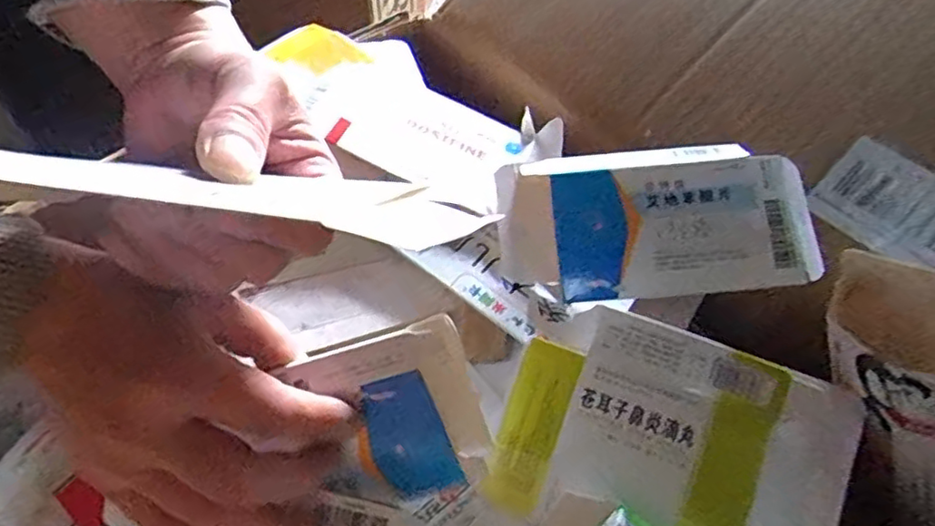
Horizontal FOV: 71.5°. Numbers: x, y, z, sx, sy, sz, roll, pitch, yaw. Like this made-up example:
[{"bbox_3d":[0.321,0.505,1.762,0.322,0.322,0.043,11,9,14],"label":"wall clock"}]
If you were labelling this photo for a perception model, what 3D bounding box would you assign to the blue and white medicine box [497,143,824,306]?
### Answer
[{"bbox_3d":[0.097,-0.023,0.338,0.156,0.012,0.079,-4,79,4],"label":"blue and white medicine box"}]

